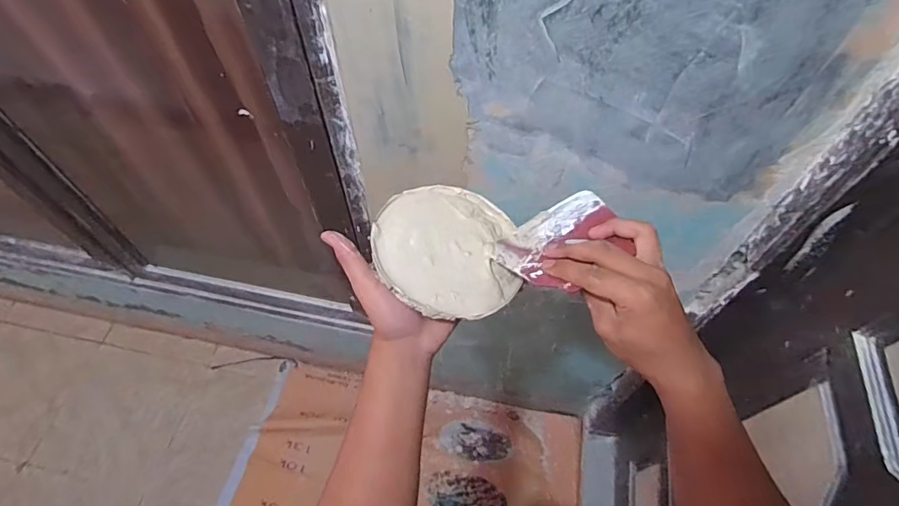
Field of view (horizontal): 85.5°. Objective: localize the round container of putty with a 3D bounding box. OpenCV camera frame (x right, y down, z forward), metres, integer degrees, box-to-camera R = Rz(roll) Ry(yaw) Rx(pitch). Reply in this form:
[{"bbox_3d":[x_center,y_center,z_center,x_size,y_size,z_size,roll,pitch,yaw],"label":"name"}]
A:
[{"bbox_3d":[-0.003,-0.004,0.474,0.135,0.028,0.144,0,58,-1],"label":"round container of putty"}]

